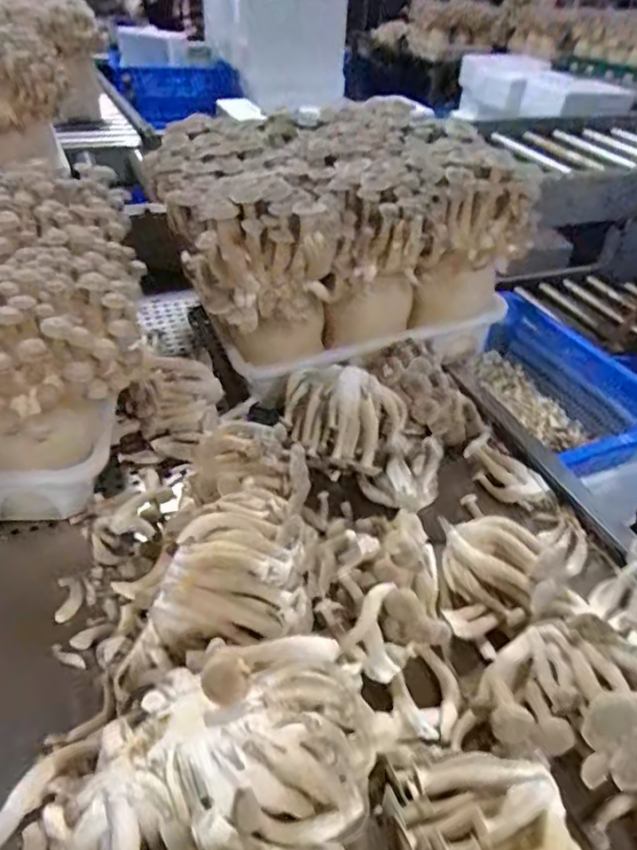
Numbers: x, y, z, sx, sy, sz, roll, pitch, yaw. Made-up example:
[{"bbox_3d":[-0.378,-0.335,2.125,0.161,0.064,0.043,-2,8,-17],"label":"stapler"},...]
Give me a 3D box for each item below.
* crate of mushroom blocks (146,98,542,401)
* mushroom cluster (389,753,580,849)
[{"bbox_3d":[0.005,-0.304,0.915,0.453,0.262,0.432,-15,42,-22],"label":"crate of mushroom blocks"},{"bbox_3d":[0.124,0.301,0.402,0.109,0.091,0.139,-13,42,-20],"label":"mushroom cluster"}]

